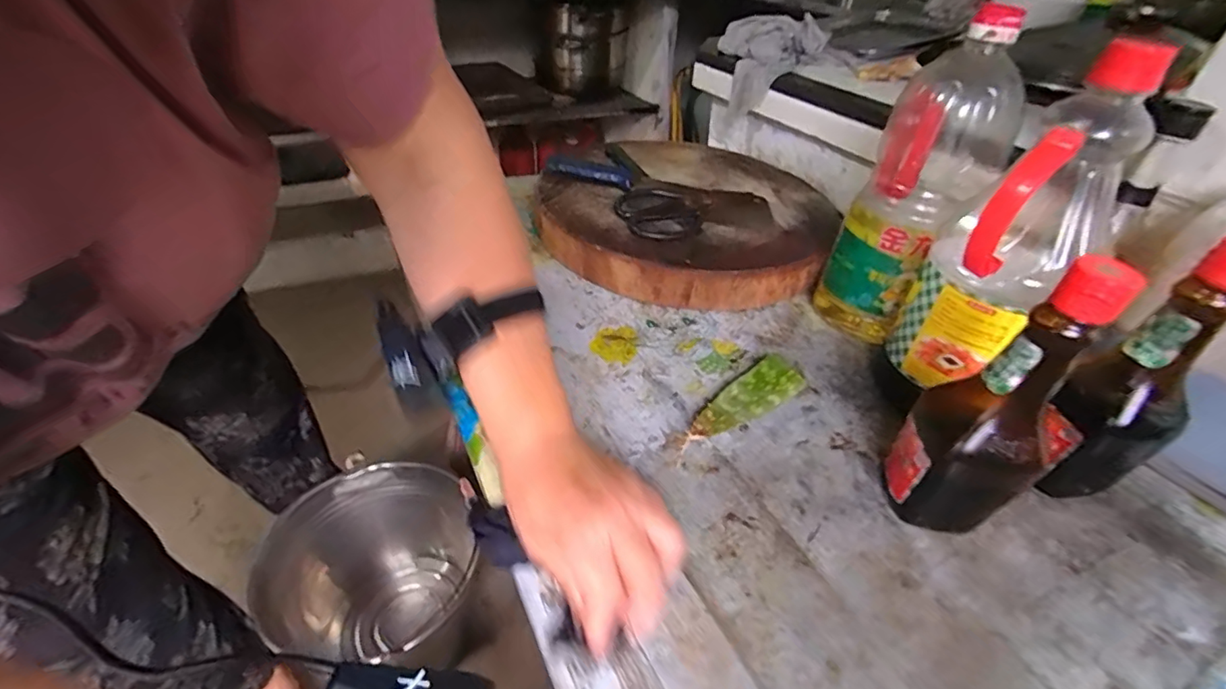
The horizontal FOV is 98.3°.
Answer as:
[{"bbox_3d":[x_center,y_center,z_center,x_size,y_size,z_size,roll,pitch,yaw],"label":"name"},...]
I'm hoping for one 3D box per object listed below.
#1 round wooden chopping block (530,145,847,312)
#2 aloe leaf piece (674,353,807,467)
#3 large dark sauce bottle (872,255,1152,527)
[{"bbox_3d":[0.100,-0.172,0.679,0.329,0.061,0.358,2,39,-1],"label":"round wooden chopping block"},{"bbox_3d":[0.111,0.051,0.454,0.046,0.027,0.149,33,48,32],"label":"aloe leaf piece"},{"bbox_3d":[0.237,0.040,0.336,0.059,0.209,0.077,-25,47,-29],"label":"large dark sauce bottle"}]

